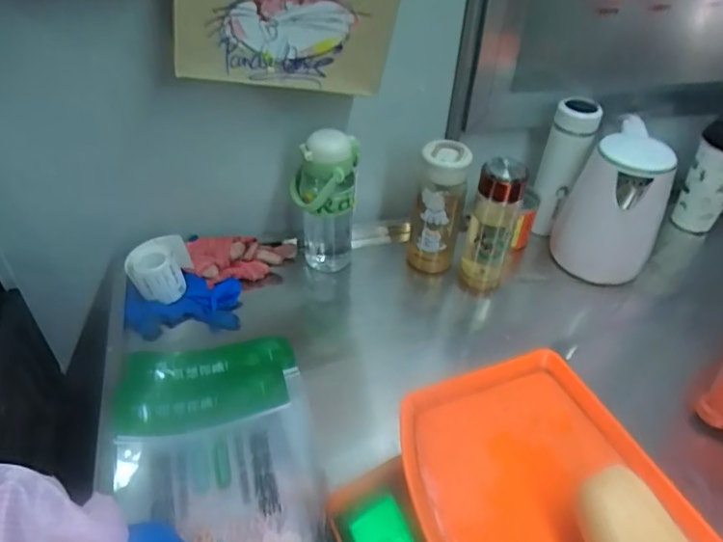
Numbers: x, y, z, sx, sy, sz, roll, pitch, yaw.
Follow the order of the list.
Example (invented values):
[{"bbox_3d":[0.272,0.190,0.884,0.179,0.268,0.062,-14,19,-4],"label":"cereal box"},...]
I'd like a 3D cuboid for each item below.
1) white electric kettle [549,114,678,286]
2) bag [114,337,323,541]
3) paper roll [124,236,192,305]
[{"bbox_3d":[0.397,-0.112,0.855,0.134,0.228,0.146,17,43,17],"label":"white electric kettle"},{"bbox_3d":[-0.156,0.218,0.601,0.211,0.025,0.358,-10,42,-14],"label":"bag"},{"bbox_3d":[-0.287,0.002,0.776,0.087,0.070,0.068,-17,44,-21],"label":"paper roll"}]

